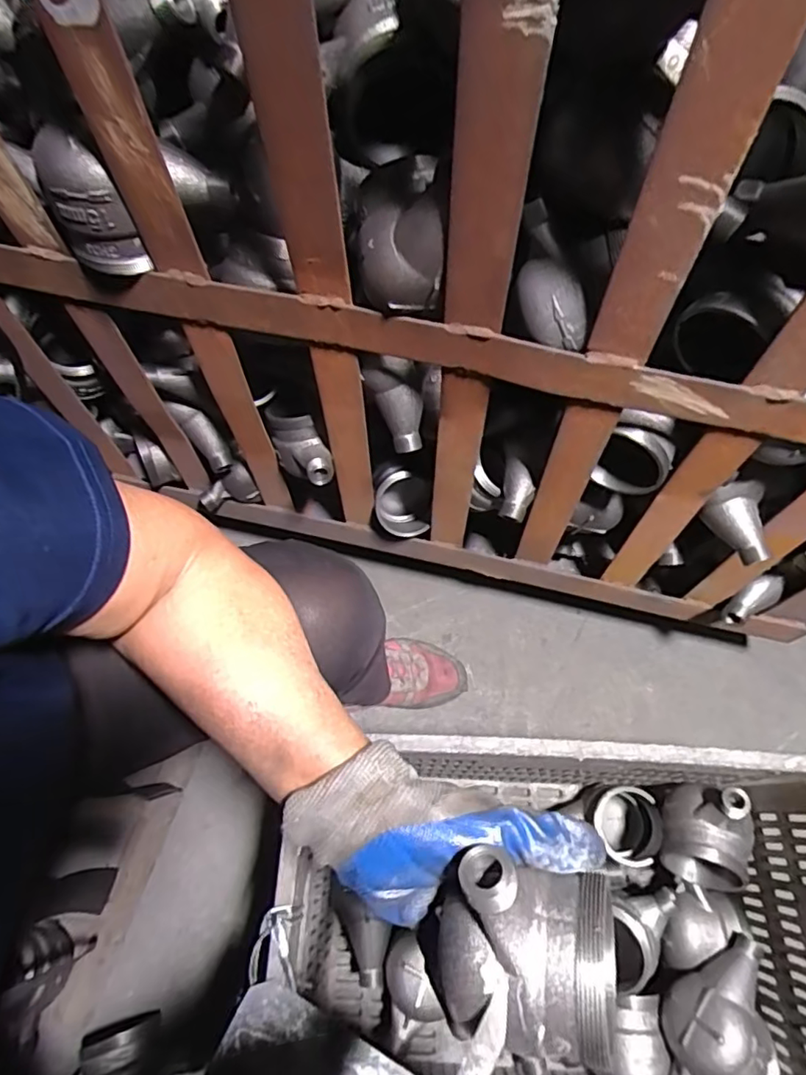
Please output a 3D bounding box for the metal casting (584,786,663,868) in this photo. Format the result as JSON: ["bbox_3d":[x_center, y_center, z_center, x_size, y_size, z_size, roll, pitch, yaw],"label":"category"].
[{"bbox_3d":[0.246,0.333,0.678,0.072,0.084,0.078,3,64,2],"label":"metal casting"}]

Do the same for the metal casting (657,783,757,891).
[{"bbox_3d":[0.313,0.303,0.591,0.085,0.095,0.090,16,67,9],"label":"metal casting"}]

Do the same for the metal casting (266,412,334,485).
[{"bbox_3d":[-0.108,-0.092,0.622,0.052,0.063,0.084,-19,66,-7],"label":"metal casting"}]

